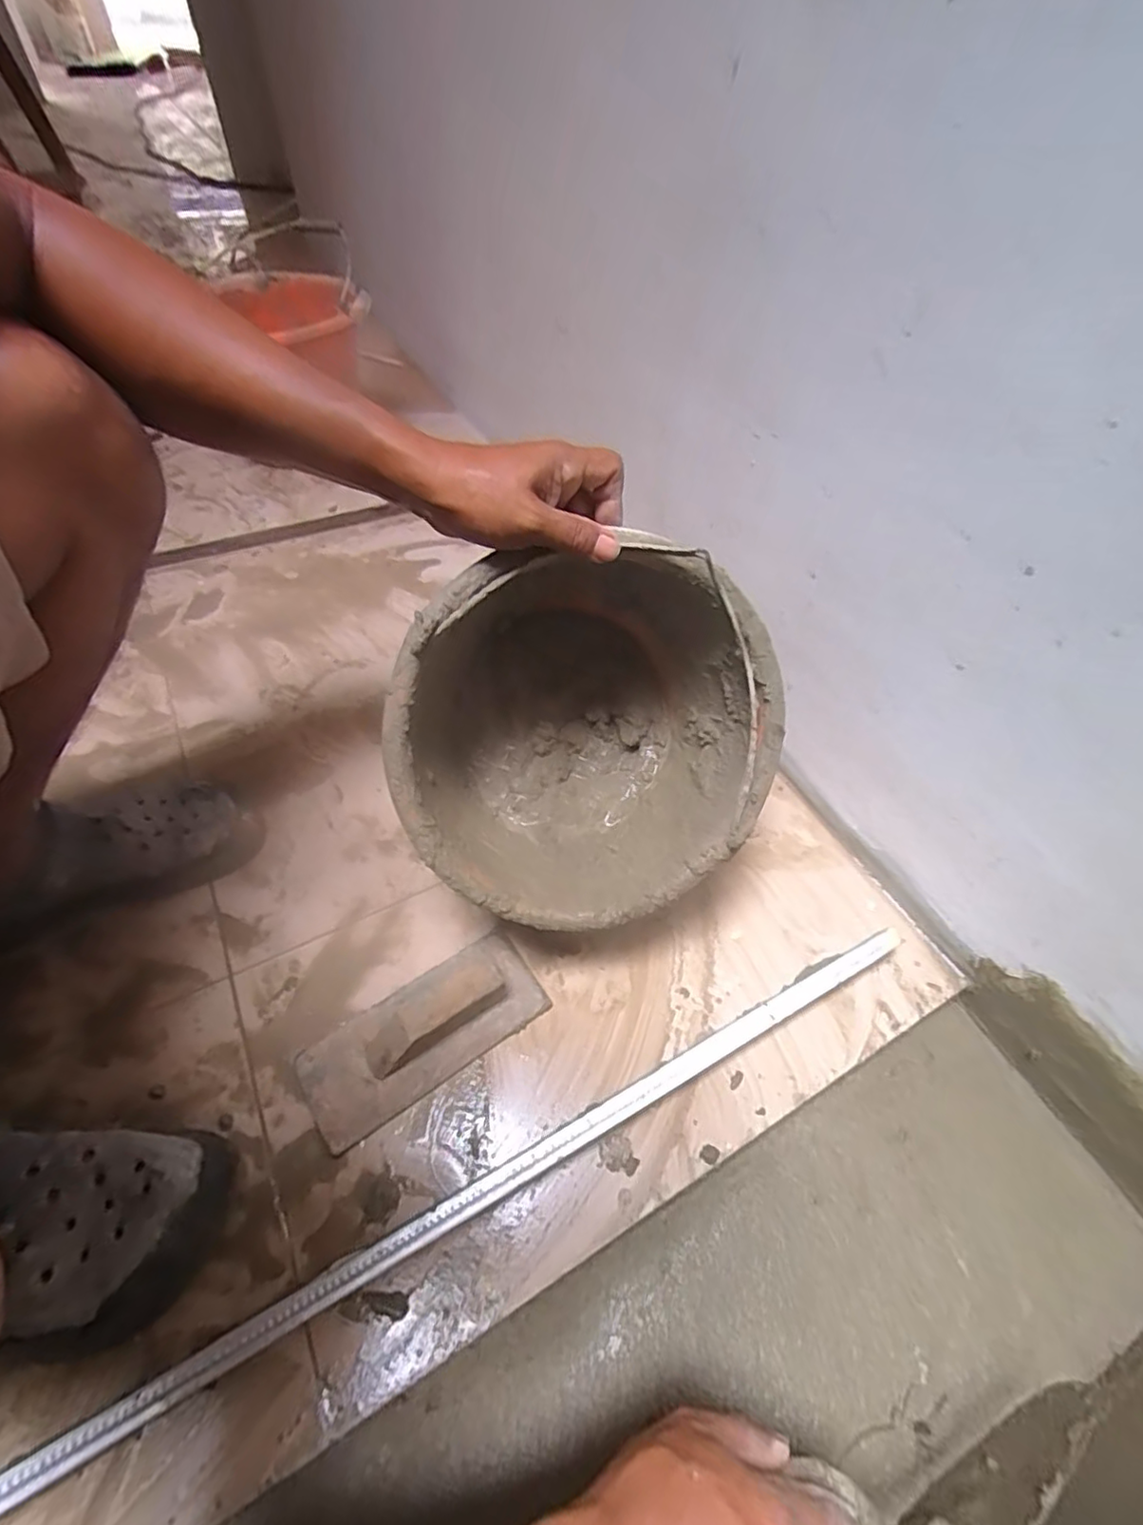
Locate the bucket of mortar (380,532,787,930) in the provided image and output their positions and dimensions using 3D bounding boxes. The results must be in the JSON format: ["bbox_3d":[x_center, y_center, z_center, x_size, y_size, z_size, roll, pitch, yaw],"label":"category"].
[{"bbox_3d":[0.002,-0.030,0.502,0.271,0.266,0.186,2,13,-8],"label":"bucket of mortar"}]

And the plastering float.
[{"bbox_3d":[-0.113,0.200,0.462,0.180,0.040,0.080,-28,58,-23],"label":"plastering float"}]

